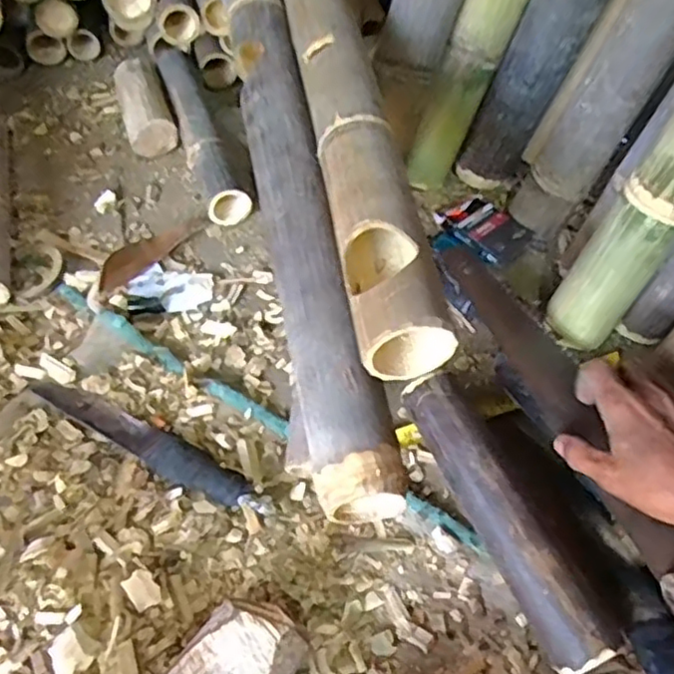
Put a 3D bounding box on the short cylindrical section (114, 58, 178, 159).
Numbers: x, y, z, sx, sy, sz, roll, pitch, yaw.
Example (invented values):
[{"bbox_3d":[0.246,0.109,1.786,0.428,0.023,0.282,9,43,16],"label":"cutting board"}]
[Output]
[{"bbox_3d":[-0.257,-0.306,0.907,0.062,0.062,0.154,-14,55,-13],"label":"short cylindrical section"}]

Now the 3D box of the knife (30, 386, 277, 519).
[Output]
[{"bbox_3d":[-0.173,0.095,0.626,0.260,0.022,0.040,27,57,17],"label":"knife"}]

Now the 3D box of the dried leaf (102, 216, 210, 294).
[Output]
[{"bbox_3d":[-0.213,-0.102,0.765,0.034,0.023,0.154,32,58,20],"label":"dried leaf"}]

